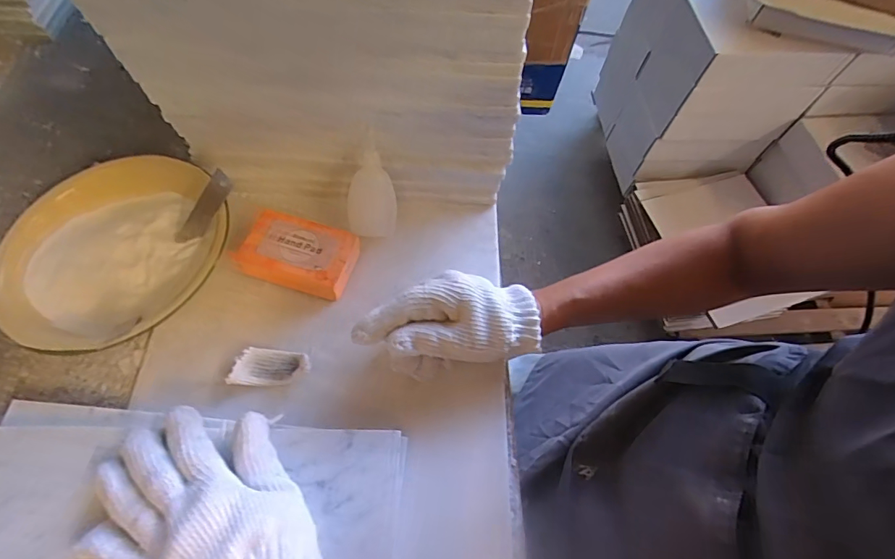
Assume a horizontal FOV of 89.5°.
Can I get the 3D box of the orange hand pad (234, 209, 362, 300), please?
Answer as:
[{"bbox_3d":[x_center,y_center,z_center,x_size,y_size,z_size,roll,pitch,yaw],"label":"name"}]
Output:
[{"bbox_3d":[-0.133,-0.023,0.410,0.095,0.031,0.060,13,64,5],"label":"orange hand pad"}]

